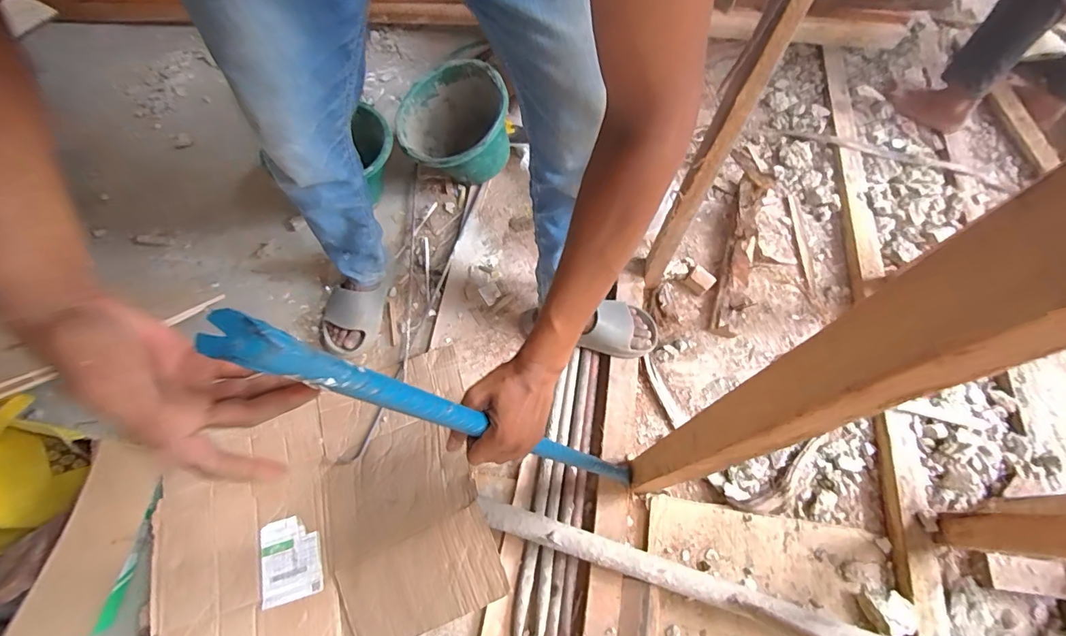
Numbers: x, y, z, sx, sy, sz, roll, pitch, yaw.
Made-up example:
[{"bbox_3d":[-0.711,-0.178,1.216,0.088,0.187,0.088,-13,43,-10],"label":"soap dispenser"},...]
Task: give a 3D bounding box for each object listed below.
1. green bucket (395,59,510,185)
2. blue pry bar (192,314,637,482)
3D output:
[{"bbox_3d":[-0.161,-0.451,1.128,0.262,0.197,0.283,-6,72,19],"label":"green bucket"},{"bbox_3d":[-0.013,0.149,0.561,0.057,0.723,0.035,-11,62,25],"label":"blue pry bar"}]

